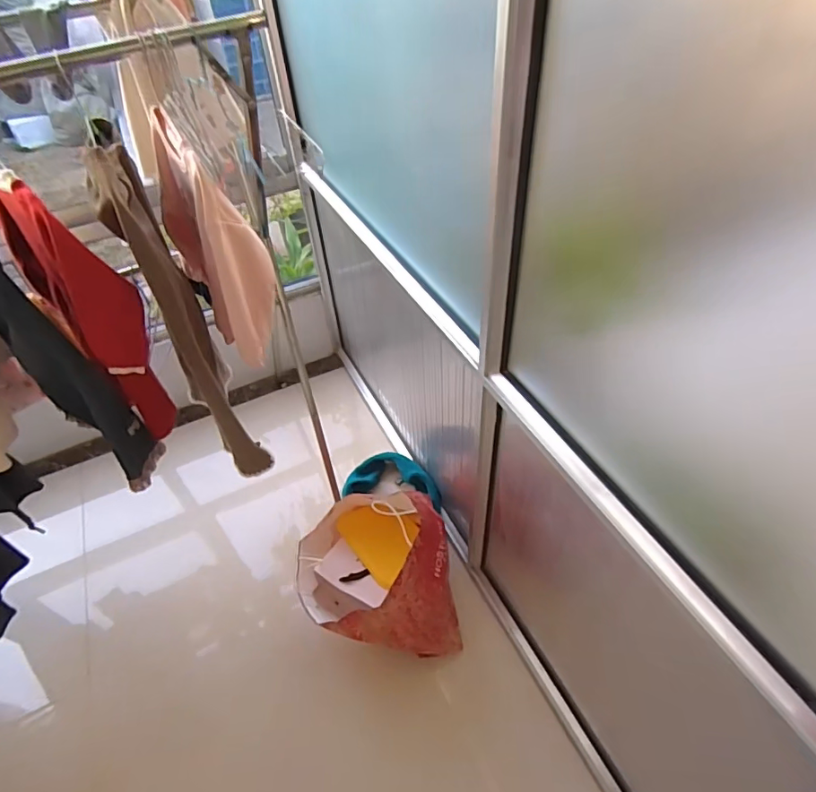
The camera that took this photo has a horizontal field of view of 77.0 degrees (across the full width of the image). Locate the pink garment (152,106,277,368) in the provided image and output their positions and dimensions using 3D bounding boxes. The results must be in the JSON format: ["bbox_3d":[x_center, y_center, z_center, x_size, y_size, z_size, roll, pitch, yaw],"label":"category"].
[{"bbox_3d":[-0.372,-0.311,0.985,0.128,0.348,0.340,-24,49,-20],"label":"pink garment"}]

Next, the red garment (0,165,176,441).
[{"bbox_3d":[-0.583,-0.161,0.954,0.277,0.503,0.102,34,56,30],"label":"red garment"}]

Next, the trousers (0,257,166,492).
[{"bbox_3d":[-0.648,-0.083,0.902,0.202,0.625,0.114,-2,42,29],"label":"trousers"}]

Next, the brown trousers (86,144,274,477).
[{"bbox_3d":[-0.456,-0.152,1.039,0.105,0.649,0.336,-24,49,-20],"label":"brown trousers"}]

